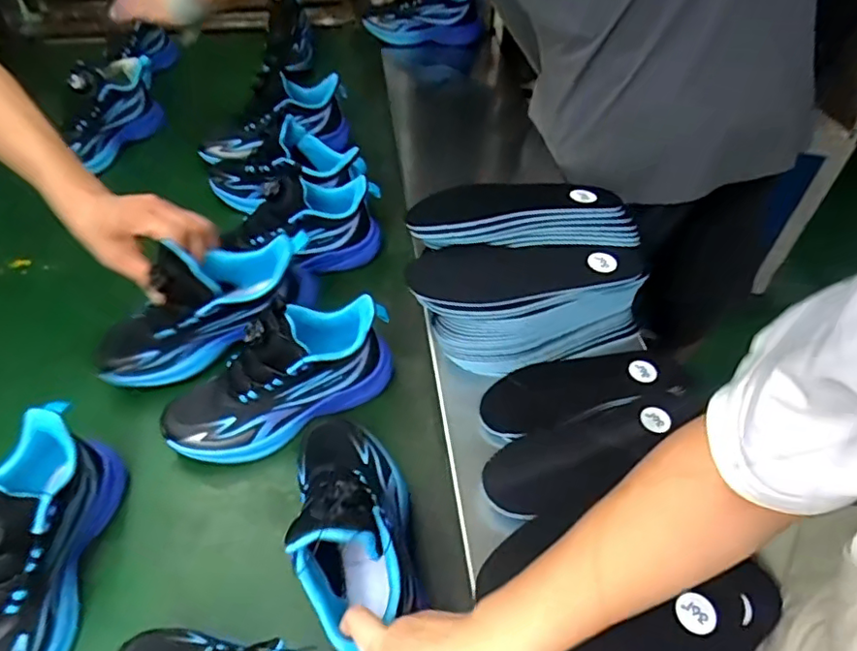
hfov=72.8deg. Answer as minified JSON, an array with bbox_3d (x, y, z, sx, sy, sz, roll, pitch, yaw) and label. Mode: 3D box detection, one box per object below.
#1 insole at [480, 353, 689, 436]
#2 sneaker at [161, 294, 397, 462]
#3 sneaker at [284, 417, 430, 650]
[{"bbox_3d":[0.158,0.062,0.595,0.213,0.011,0.074,-11,49,-10],"label":"insole"},{"bbox_3d":[-0.144,0.049,0.564,0.227,0.108,0.081,-25,53,-21],"label":"sneaker"},{"bbox_3d":[-0.060,0.149,0.462,0.087,0.106,0.200,-7,49,-7],"label":"sneaker"}]

